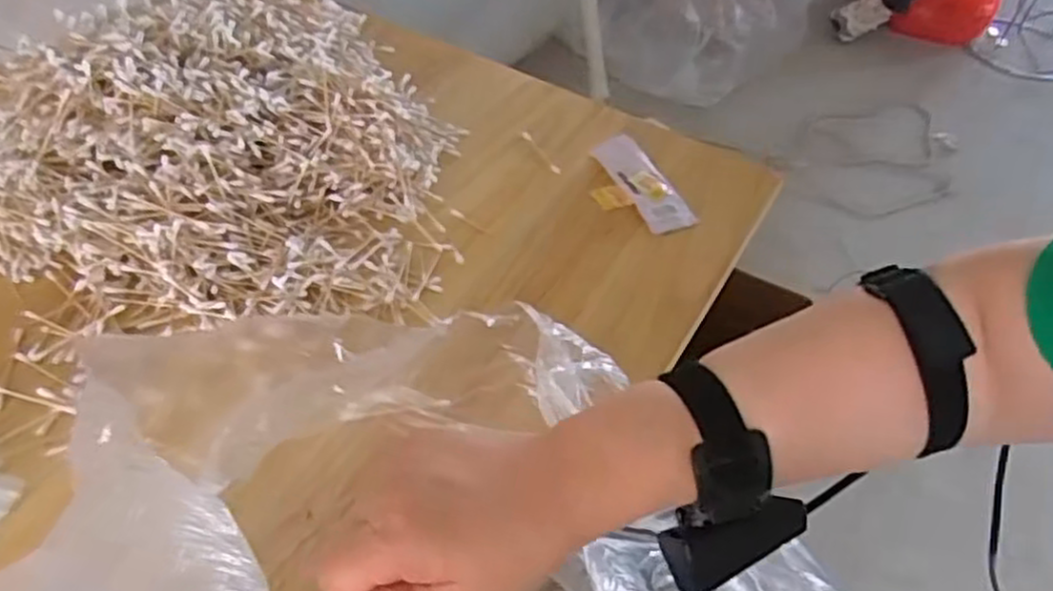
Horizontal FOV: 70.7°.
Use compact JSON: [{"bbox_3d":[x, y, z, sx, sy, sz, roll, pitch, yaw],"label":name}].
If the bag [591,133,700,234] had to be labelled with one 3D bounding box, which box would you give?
[{"bbox_3d":[0.102,-0.106,0.712,0.073,0.023,0.122,-18,51,-22],"label":"bag"}]

